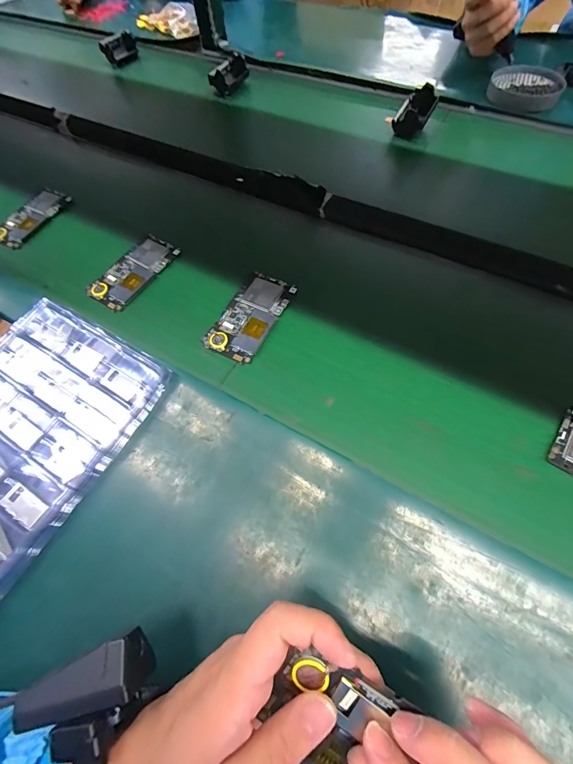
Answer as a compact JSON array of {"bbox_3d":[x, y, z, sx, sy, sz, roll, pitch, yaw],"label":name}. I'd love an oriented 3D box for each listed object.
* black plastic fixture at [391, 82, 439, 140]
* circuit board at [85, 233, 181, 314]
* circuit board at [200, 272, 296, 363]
[{"bbox_3d":[0.213,-0.445,0.570,0.054,0.031,0.086,26,81,15],"label":"black plastic fixture"},{"bbox_3d":[-0.205,-0.149,0.469,0.062,0.008,0.121,30,70,14],"label":"circuit board"},{"bbox_3d":[-0.043,-0.082,0.417,0.066,0.006,0.122,23,64,16],"label":"circuit board"}]

